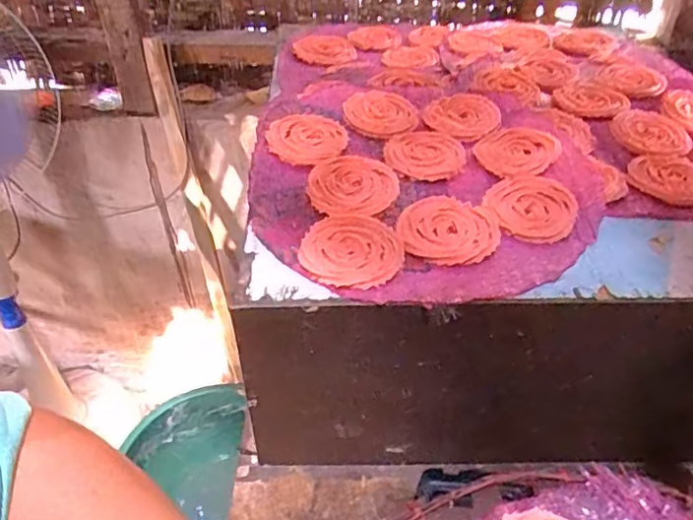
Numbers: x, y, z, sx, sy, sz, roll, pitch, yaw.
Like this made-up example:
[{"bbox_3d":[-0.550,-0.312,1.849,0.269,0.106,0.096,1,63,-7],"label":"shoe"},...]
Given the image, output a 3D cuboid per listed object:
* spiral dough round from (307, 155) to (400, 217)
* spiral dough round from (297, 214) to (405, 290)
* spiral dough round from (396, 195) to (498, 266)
[{"bbox_3d":[0.007,-0.072,0.555,0.081,0.009,0.086,1,45,-1],"label":"spiral dough round"},{"bbox_3d":[0.004,-0.010,0.493,0.083,0.004,0.086,1,45,-1],"label":"spiral dough round"},{"bbox_3d":[0.088,-0.027,0.512,0.083,0.004,0.080,1,45,-1],"label":"spiral dough round"}]

